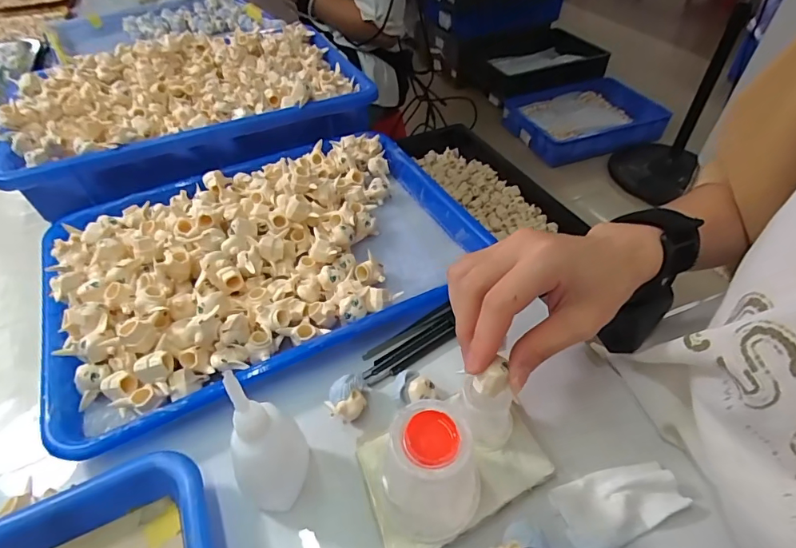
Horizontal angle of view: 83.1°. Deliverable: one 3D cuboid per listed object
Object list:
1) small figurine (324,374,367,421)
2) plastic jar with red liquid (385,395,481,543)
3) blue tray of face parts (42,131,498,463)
[{"bbox_3d":[-0.033,0.082,0.290,0.024,0.021,0.025,0,46,0],"label":"small figurine"},{"bbox_3d":[0.017,0.103,0.231,0.045,0.074,0.047,0,46,0],"label":"plastic jar with red liquid"},{"bbox_3d":[-0.106,-0.025,0.374,0.328,0.041,0.248,-20,50,-18],"label":"blue tray of face parts"}]

